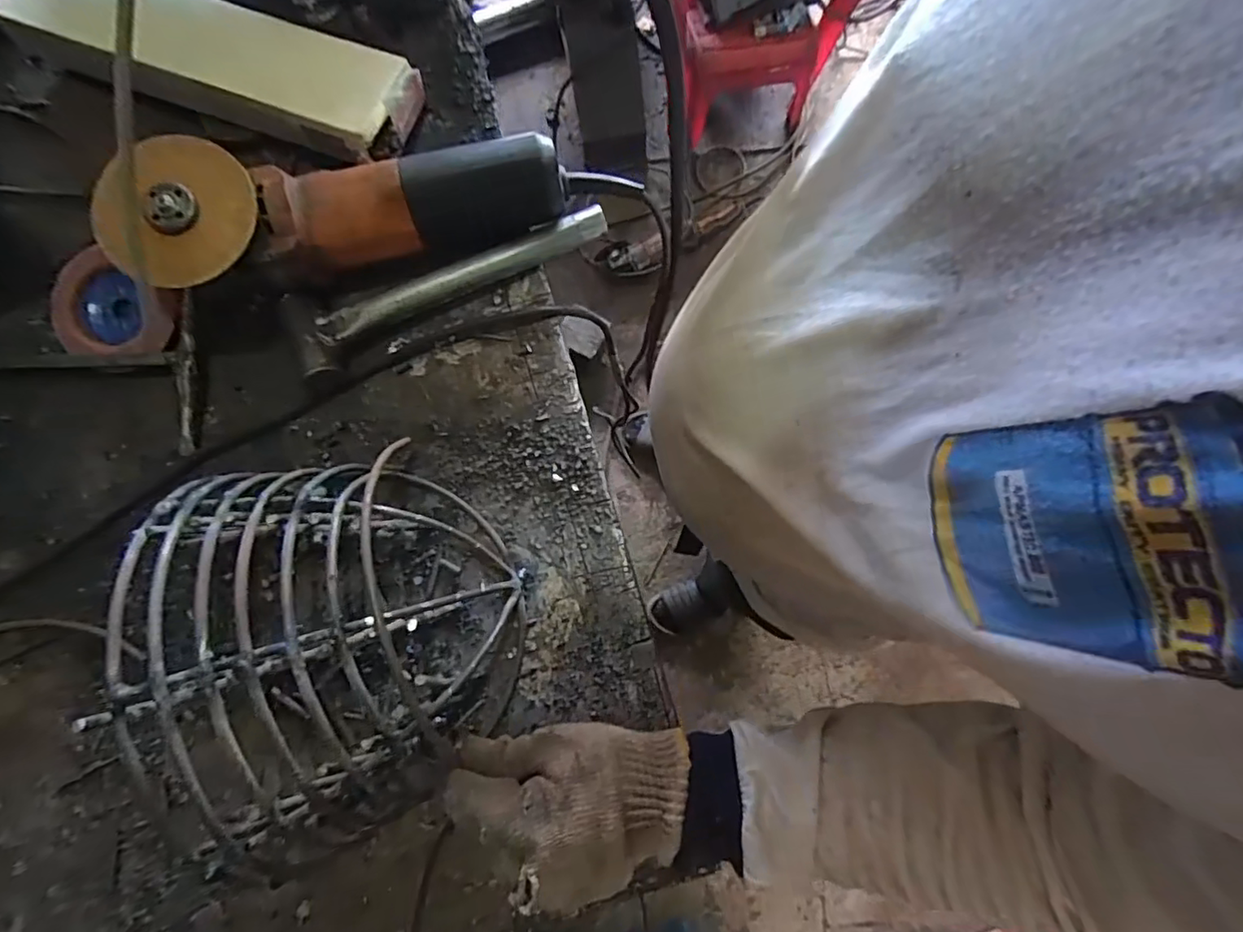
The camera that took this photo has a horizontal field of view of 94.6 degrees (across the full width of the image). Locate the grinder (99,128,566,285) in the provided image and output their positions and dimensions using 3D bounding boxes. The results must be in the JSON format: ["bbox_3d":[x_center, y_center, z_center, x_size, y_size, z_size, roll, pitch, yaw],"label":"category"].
[{"bbox_3d":[-0.183,-0.184,0.392,0.277,0.087,0.087,-21,81,-5],"label":"grinder"}]

